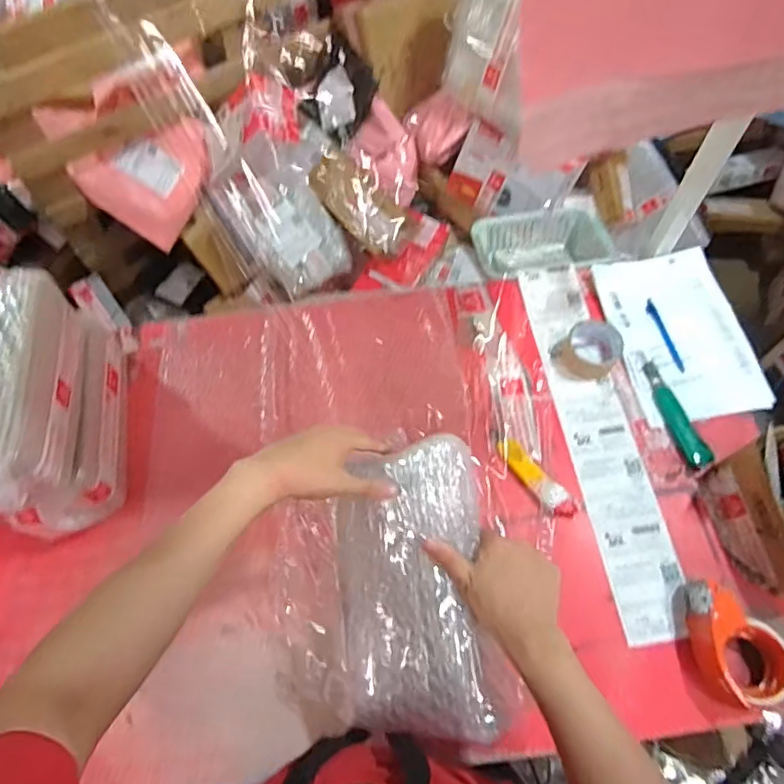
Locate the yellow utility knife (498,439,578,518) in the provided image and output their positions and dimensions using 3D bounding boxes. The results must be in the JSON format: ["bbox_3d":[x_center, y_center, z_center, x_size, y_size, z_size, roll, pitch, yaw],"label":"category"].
[{"bbox_3d":[0.212,0.128,0.849,0.038,0.030,0.141,-40,69,-17],"label":"yellow utility knife"}]

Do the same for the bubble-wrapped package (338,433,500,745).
[{"bbox_3d":[0.016,0.211,0.639,0.175,0.047,0.295,-12,77,28],"label":"bubble-wrapped package"}]

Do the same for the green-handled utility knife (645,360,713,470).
[{"bbox_3d":[0.432,0.033,0.888,0.035,0.015,0.175,-17,64,-7],"label":"green-handled utility knife"}]

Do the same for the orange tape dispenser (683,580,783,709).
[{"bbox_3d":[0.433,0.314,0.720,0.102,0.058,0.141,6,64,5],"label":"orange tape dispenser"}]

